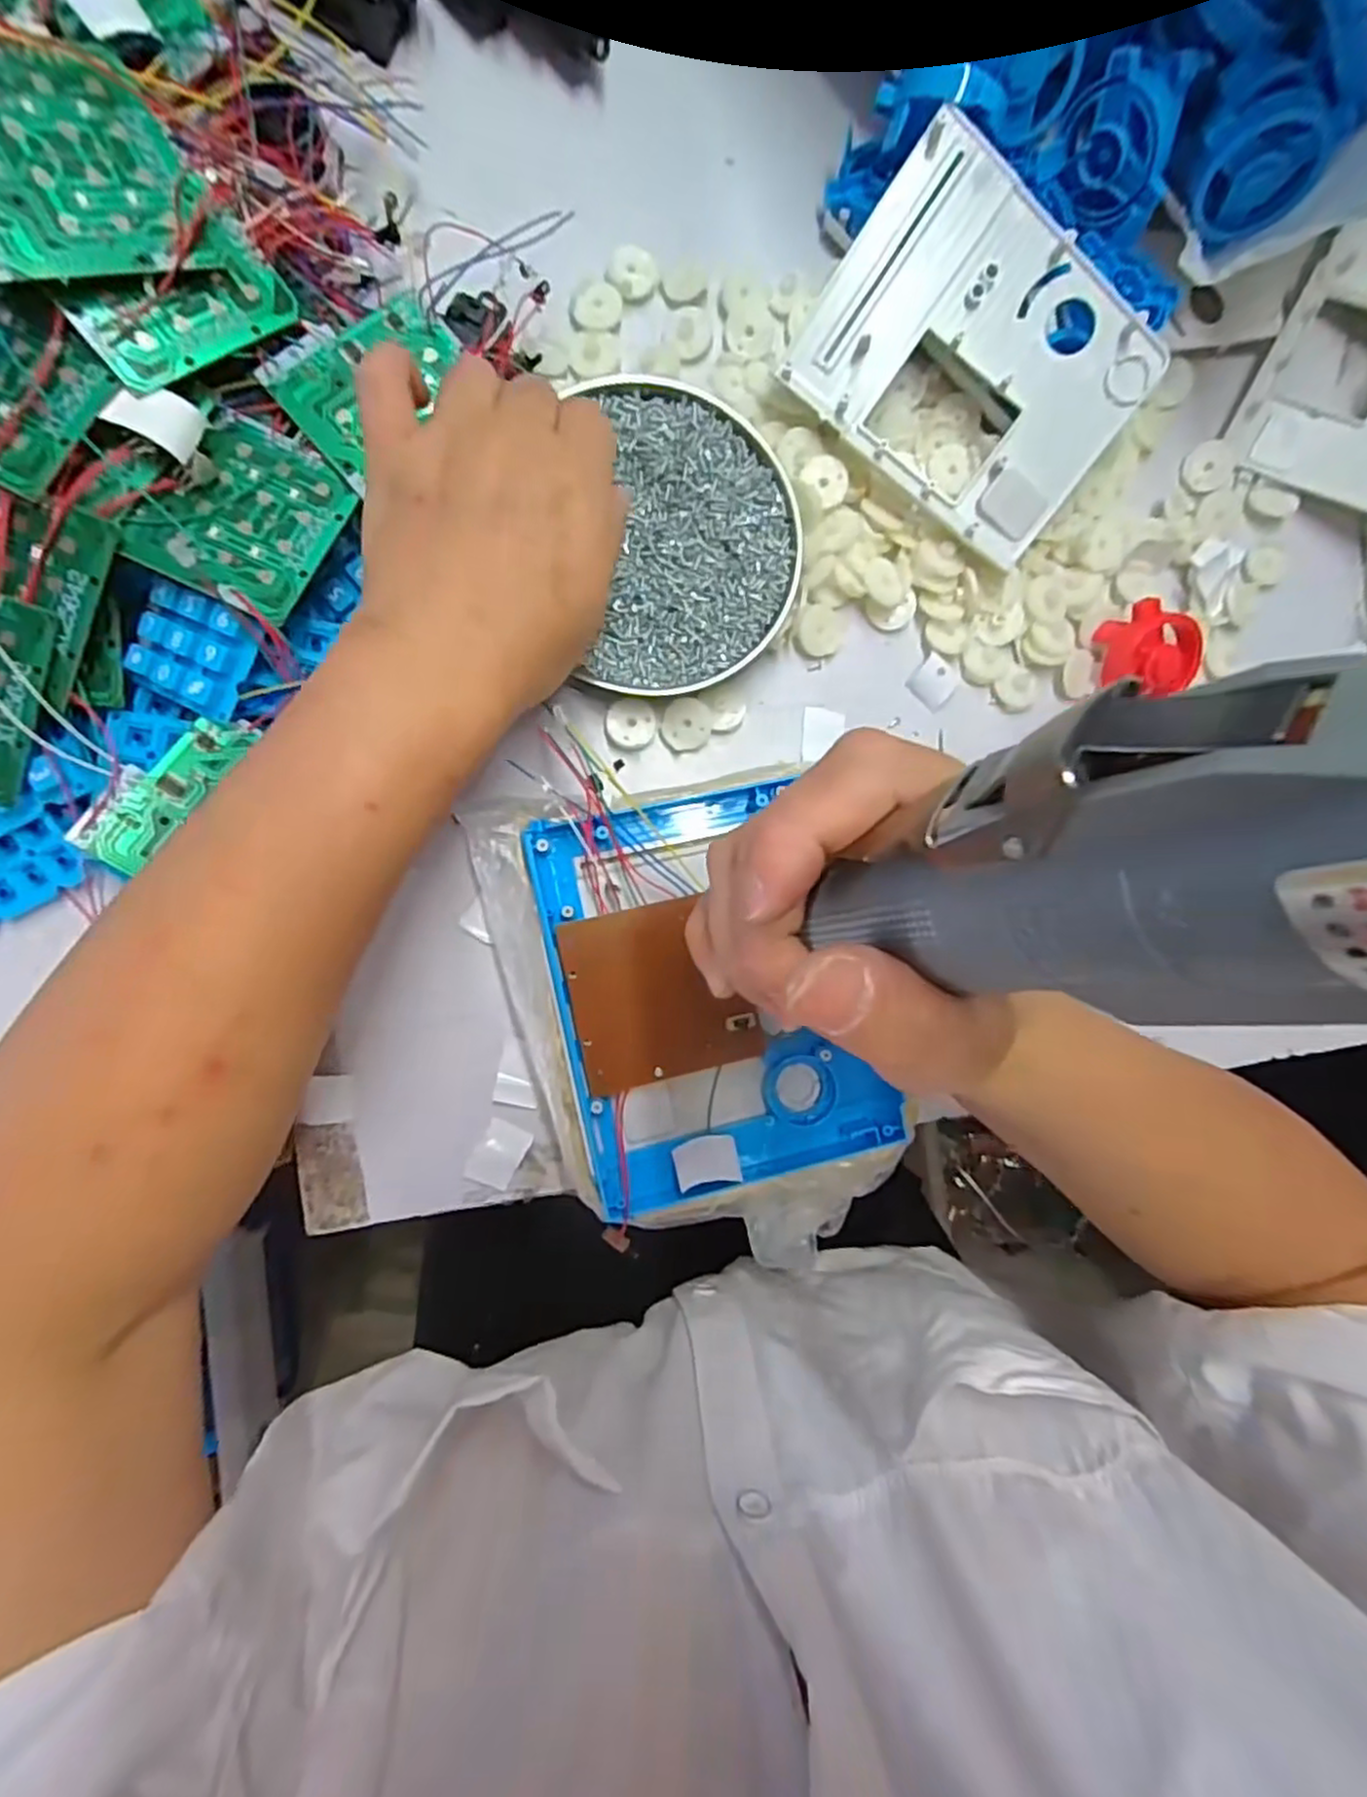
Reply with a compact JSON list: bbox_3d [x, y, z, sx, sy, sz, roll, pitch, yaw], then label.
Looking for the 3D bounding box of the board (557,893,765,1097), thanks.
[{"bbox_3d":[-0.010,0.039,0.302,0.071,0.006,0.072,-13,92,-7],"label":"board"}]

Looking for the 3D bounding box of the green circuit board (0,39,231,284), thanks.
[{"bbox_3d":[-0.204,-0.242,0.238,0.076,0.004,0.071,-32,102,-28],"label":"green circuit board"}]

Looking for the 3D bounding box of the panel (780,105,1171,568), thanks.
[{"bbox_3d":[0.128,-0.238,0.328,0.140,0.017,0.112,34,105,-8],"label":"panel"}]

